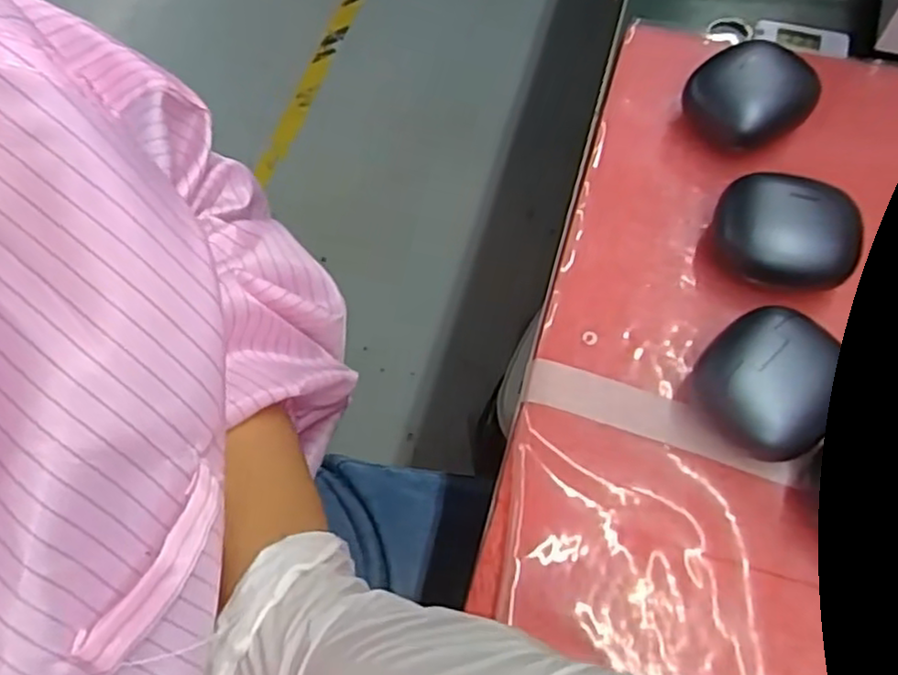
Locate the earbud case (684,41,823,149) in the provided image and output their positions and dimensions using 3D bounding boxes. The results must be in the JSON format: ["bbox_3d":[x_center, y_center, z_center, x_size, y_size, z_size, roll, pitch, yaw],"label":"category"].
[{"bbox_3d":[0.141,-0.110,0.329,0.046,0.031,0.046,-31,67,-13],"label":"earbud case"}]

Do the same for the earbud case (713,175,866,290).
[{"bbox_3d":[0.140,-0.041,0.294,0.057,0.025,0.044,11,64,9],"label":"earbud case"}]

